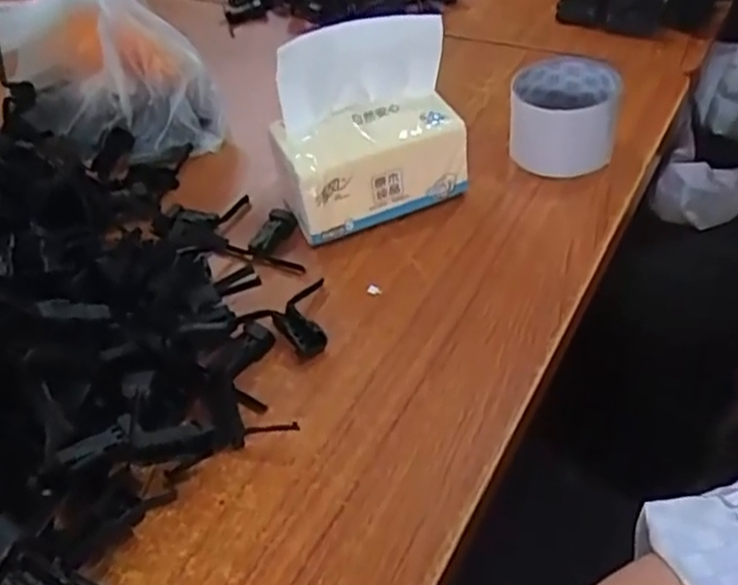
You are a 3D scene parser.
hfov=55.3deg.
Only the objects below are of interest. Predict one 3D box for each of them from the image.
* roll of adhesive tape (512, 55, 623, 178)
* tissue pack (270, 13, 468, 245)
[{"bbox_3d":[0.159,-0.147,0.578,0.079,0.062,0.085,-2,48,2],"label":"roll of adhesive tape"},{"bbox_3d":[-0.004,-0.129,0.539,0.137,0.130,0.091,-18,45,-10],"label":"tissue pack"}]

